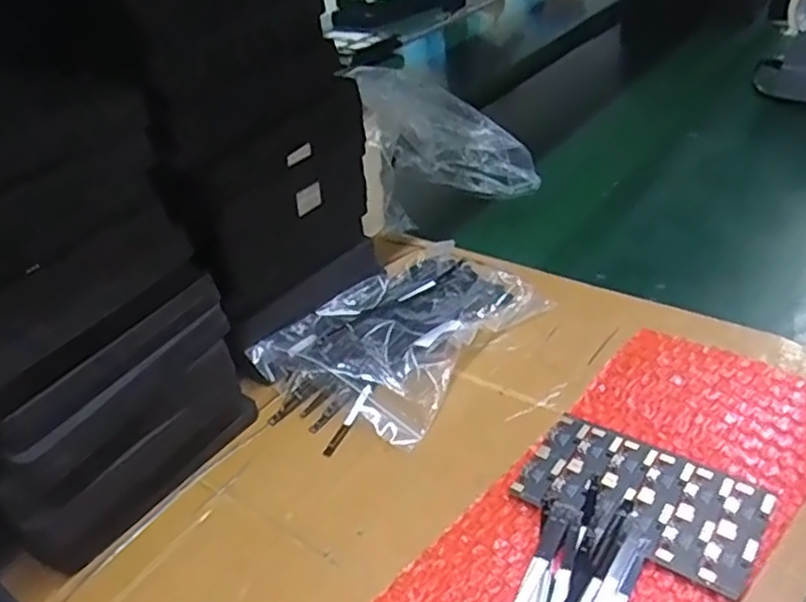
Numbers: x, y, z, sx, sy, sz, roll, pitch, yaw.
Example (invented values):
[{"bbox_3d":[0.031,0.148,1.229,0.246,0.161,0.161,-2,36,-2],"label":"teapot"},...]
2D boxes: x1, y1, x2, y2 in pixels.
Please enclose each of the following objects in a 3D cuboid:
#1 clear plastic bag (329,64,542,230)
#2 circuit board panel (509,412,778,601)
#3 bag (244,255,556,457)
[{"bbox_3d":[0.043,-0.157,0.679,0.190,0.154,0.064,-5,36,2],"label":"clear plastic bag"},{"bbox_3d":[0.140,0.114,0.403,0.131,0.008,0.076,22,45,33],"label":"circuit board panel"},{"bbox_3d":[0.007,0.021,0.538,0.142,0.034,0.237,26,47,37],"label":"bag"}]

